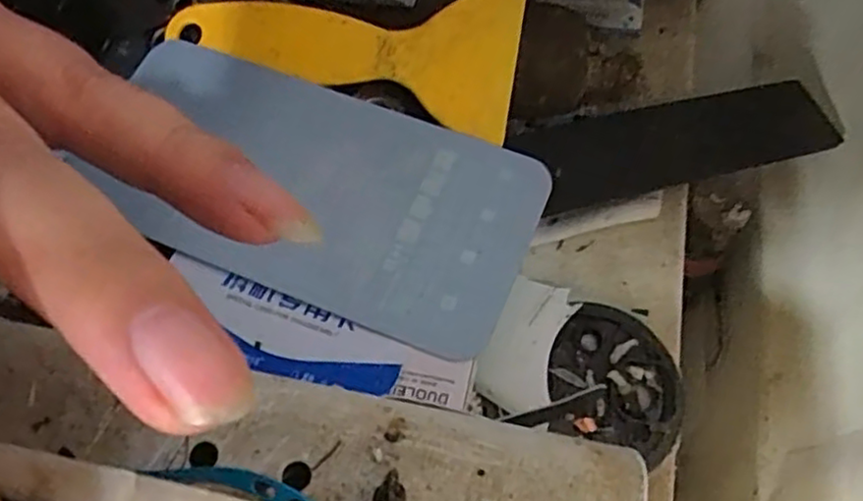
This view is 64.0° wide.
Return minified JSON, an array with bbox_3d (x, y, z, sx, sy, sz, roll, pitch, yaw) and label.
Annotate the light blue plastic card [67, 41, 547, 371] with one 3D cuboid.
[{"bbox_3d":[-0.040,-0.022,0.230,0.145,0.009,0.077,22,67,7],"label":"light blue plastic card"}]

